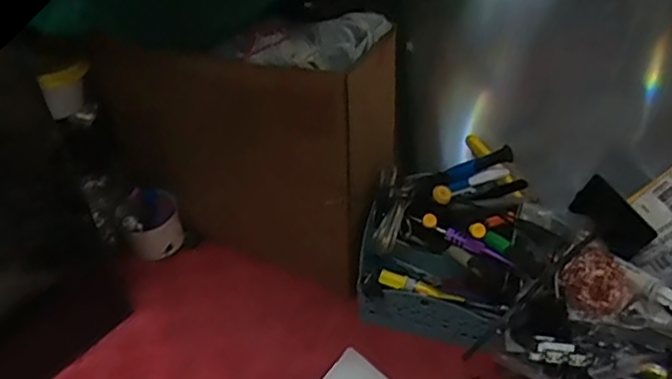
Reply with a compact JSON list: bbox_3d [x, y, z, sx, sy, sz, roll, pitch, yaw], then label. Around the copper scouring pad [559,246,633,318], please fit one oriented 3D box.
[{"bbox_3d":[0.220,0.079,0.514,0.053,0.019,0.062,19,62,0],"label":"copper scouring pad"}]

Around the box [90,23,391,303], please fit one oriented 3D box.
[{"bbox_3d":[-0.085,-0.051,0.617,0.273,0.232,0.110,18,40,23],"label":"box"}]

